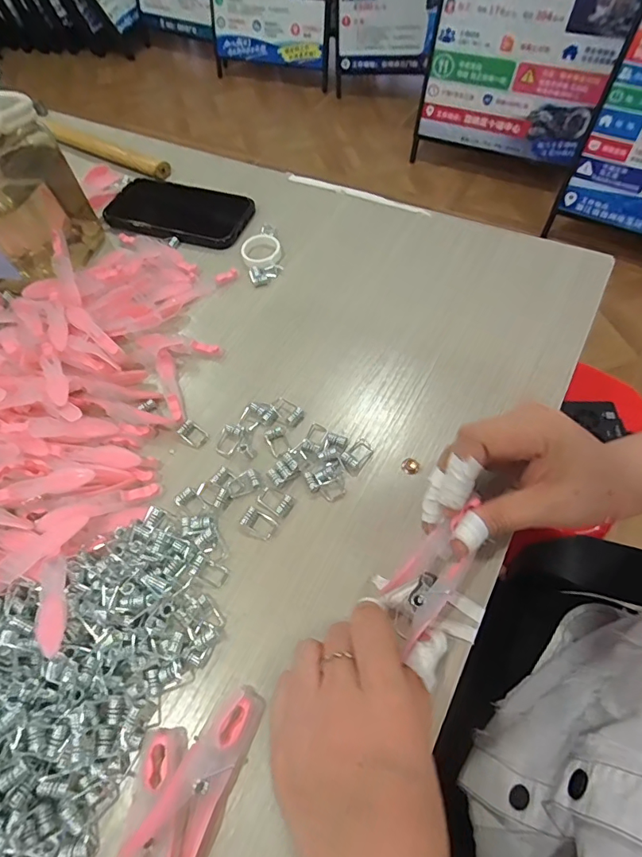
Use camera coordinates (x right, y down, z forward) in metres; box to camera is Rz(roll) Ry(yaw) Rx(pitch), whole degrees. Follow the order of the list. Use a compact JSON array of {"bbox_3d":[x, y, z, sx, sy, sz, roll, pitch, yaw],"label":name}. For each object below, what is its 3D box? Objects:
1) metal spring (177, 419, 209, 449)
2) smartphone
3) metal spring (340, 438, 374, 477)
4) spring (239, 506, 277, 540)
[{"bbox_3d":[-0.095,0.003,0.335,0.023,0.005,0.014,34,67,22],"label":"metal spring"},{"bbox_3d":[-0.151,-0.230,0.479,0.160,0.011,0.077,17,62,14],"label":"smartphone"},{"bbox_3d":[0.025,0.019,0.316,0.017,0.004,0.026,32,66,21],"label":"metal spring"},{"bbox_3d":[-0.041,0.060,0.295,0.023,0.005,0.014,24,63,18],"label":"spring"}]

